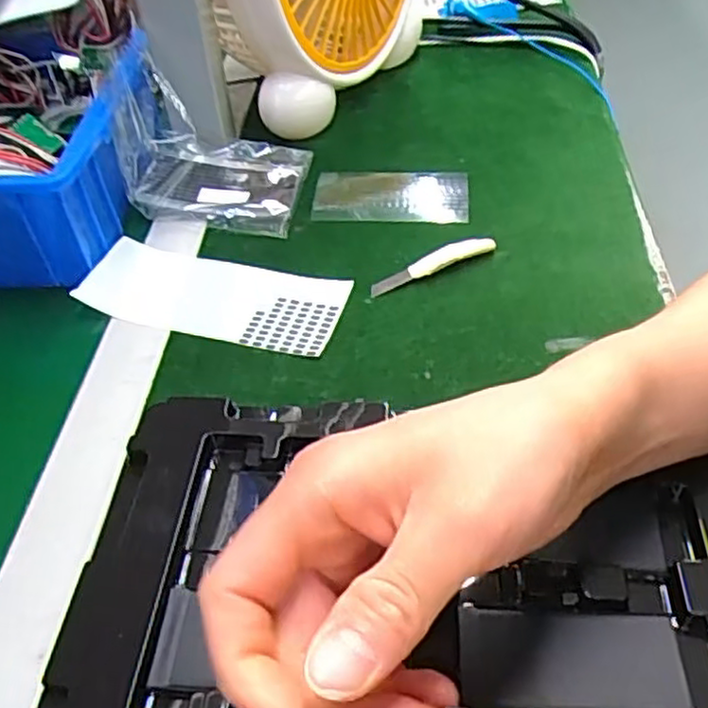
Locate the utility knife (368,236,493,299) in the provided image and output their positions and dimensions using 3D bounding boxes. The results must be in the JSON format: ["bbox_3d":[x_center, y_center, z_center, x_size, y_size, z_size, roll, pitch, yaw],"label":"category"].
[{"bbox_3d":[0.050,-0.058,0.451,0.084,0.013,0.013,-18,48,-13],"label":"utility knife"}]

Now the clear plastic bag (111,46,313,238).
[{"bbox_3d":[-0.096,-0.148,0.488,0.114,0.093,0.089,2,47,7],"label":"clear plastic bag"}]

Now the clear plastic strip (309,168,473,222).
[{"bbox_3d":[0.027,-0.113,0.514,0.108,0.011,0.063,4,47,8],"label":"clear plastic strip"}]

